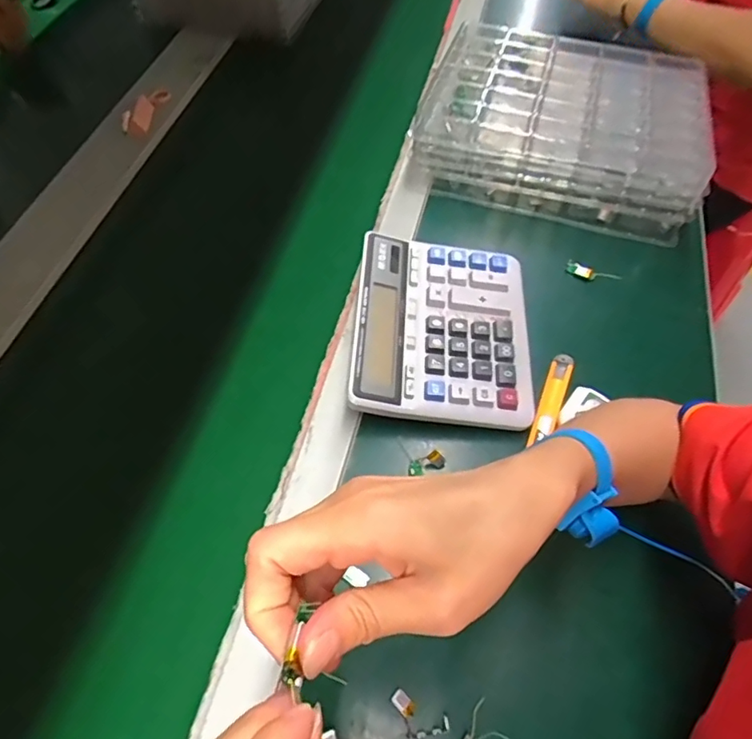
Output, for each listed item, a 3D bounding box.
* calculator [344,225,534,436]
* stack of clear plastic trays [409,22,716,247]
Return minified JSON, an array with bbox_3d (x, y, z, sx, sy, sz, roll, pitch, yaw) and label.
[{"bbox_3d":[0.059,-0.042,0.481,0.151,0.030,0.183,4,58,2],"label":"calculator"},{"bbox_3d":[0.221,-0.296,0.628,0.297,0.085,0.250,17,60,9],"label":"stack of clear plastic trays"}]

